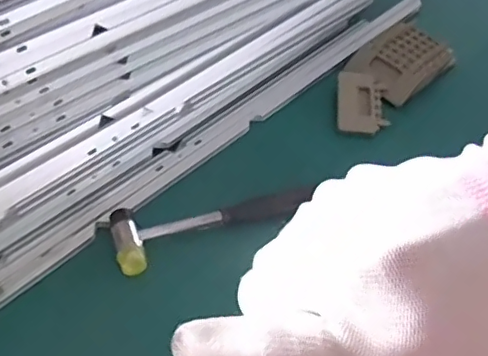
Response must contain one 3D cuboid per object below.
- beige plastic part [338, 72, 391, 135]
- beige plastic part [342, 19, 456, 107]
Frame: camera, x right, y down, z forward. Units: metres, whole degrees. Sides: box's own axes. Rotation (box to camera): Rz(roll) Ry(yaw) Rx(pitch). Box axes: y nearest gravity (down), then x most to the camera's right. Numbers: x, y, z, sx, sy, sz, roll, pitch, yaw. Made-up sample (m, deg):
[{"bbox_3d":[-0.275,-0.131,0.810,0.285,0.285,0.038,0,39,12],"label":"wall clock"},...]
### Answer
[{"bbox_3d":[0.135,-0.086,0.643,0.054,0.010,0.089,6,52,2],"label":"beige plastic part"},{"bbox_3d":[0.190,-0.142,0.677,0.111,0.017,0.089,-36,61,-27],"label":"beige plastic part"}]

